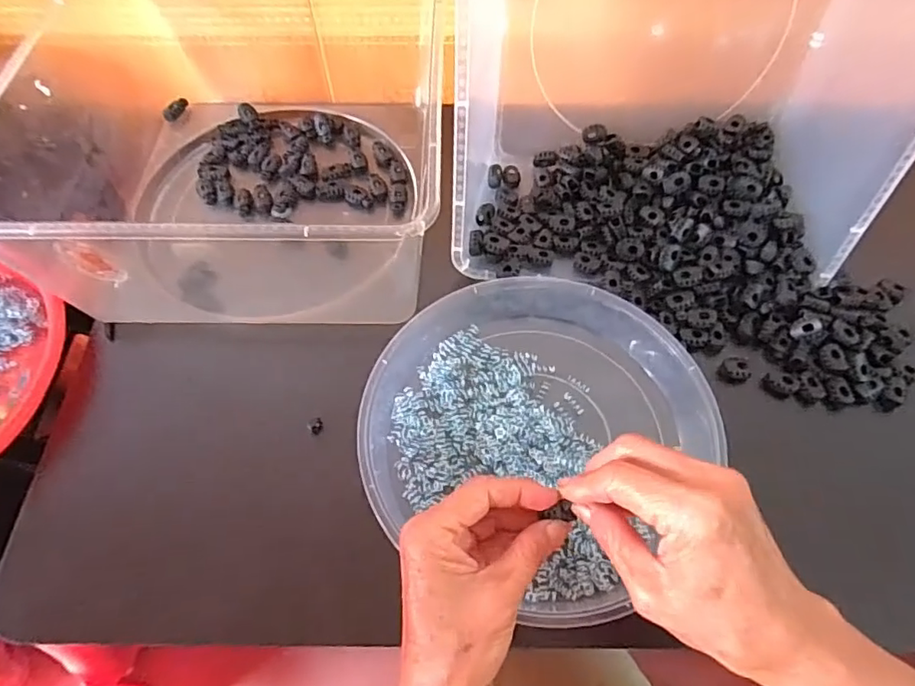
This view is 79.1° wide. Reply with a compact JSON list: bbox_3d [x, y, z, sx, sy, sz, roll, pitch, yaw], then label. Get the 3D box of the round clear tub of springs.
[{"bbox_3d":[0.048,0.050,0.393,0.228,0.044,0.222,0,61,0],"label":"round clear tub of springs"}]

